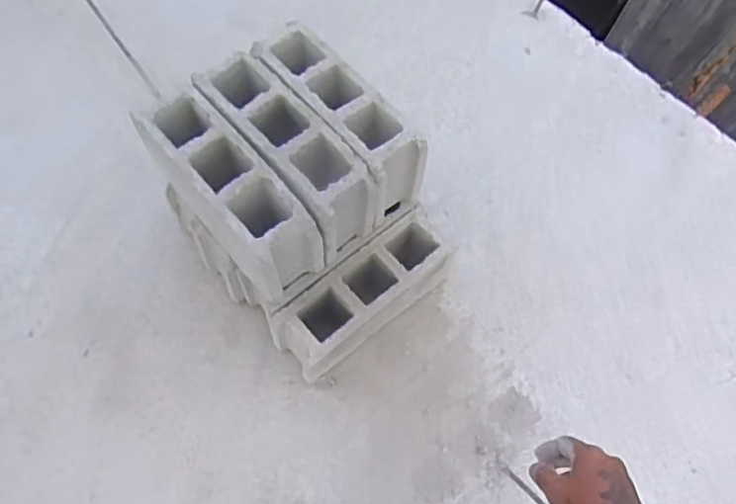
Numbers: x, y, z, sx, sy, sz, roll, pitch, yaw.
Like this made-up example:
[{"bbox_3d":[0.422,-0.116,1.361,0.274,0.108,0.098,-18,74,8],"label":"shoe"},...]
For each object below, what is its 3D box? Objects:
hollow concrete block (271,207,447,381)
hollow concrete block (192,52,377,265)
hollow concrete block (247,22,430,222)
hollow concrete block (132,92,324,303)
[{"bbox_3d":[-0.008,0.095,1.181,0.369,0.200,0.128,-37,74,-18],"label":"hollow concrete block"},{"bbox_3d":[-0.148,-0.178,1.051,0.117,0.181,0.363,-38,74,-18],"label":"hollow concrete block"},{"bbox_3d":[-0.056,-0.246,1.121,0.120,0.200,0.372,-37,74,-18],"label":"hollow concrete block"},{"bbox_3d":[-0.244,-0.092,1.041,0.119,0.210,0.354,-39,75,-18],"label":"hollow concrete block"}]

